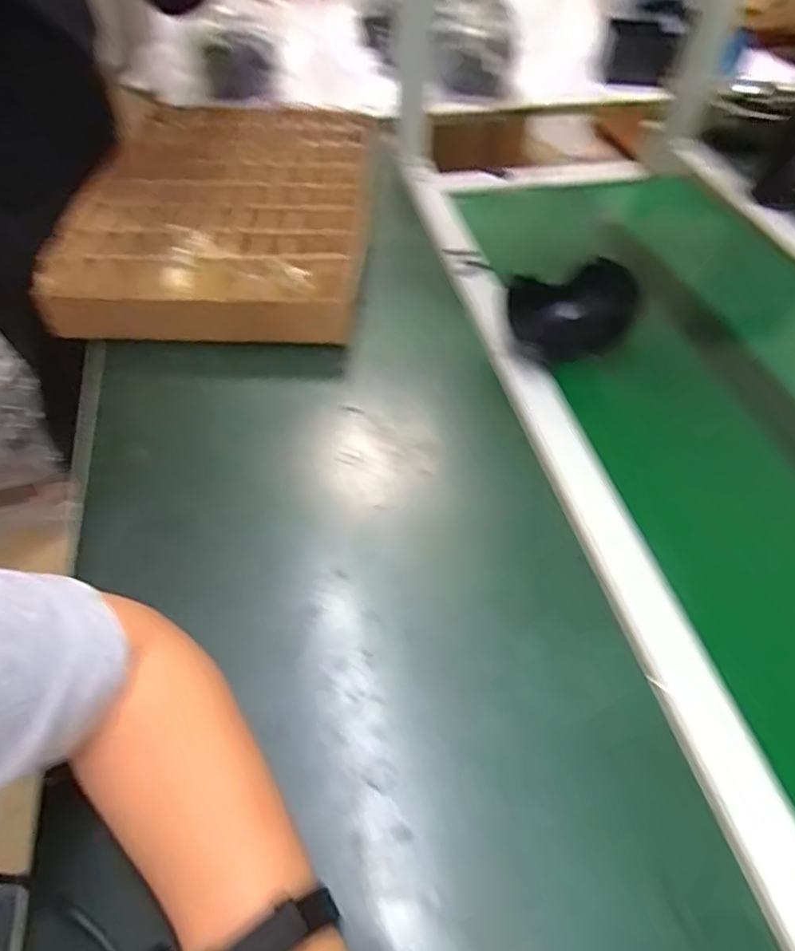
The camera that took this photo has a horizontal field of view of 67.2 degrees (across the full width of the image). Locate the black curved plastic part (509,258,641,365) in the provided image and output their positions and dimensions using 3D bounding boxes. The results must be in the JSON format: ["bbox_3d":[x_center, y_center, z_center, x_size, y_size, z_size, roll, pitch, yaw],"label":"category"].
[{"bbox_3d":[0.166,-0.154,0.563,0.113,0.055,0.072,-6,52,-8],"label":"black curved plastic part"}]

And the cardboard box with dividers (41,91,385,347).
[{"bbox_3d":[-0.200,-0.337,0.748,0.336,0.071,0.467,3,51,0],"label":"cardboard box with dividers"}]

